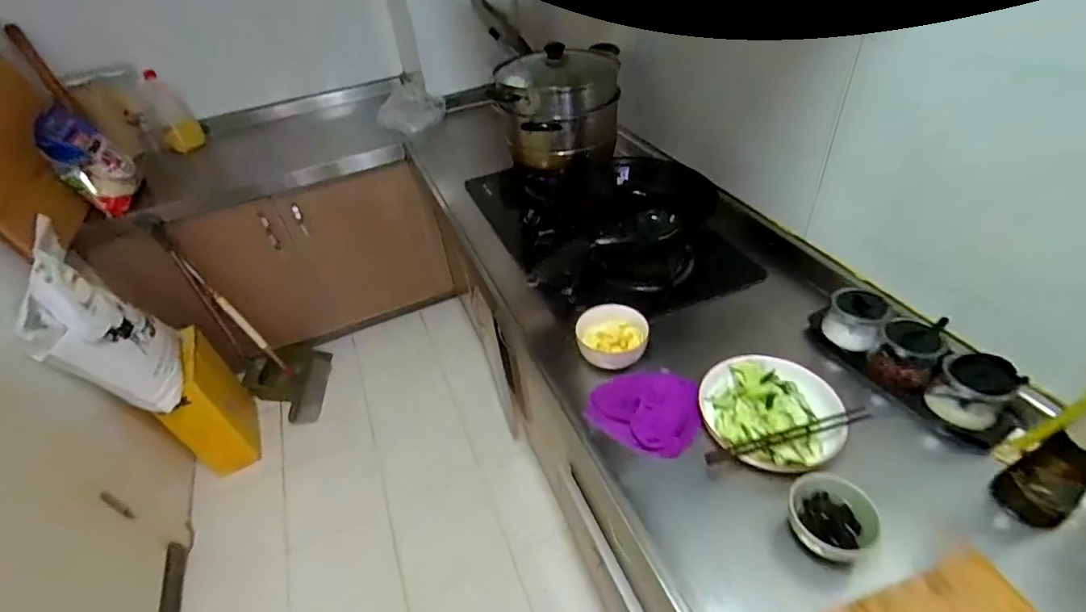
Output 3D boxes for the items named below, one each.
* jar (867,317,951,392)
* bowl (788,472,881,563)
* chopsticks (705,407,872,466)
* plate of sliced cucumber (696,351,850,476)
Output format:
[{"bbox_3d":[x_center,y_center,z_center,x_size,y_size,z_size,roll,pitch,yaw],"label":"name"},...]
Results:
[{"bbox_3d":[0.564,0.073,0.776,0.080,0.095,0.075,-4,41,3],"label":"jar"},{"bbox_3d":[0.341,0.251,0.594,0.094,0.043,0.096,27,52,33],"label":"bowl"},{"bbox_3d":[0.339,0.176,0.700,0.238,0.018,0.024,-13,41,-6],"label":"chopsticks"},{"bbox_3d":[0.333,0.152,0.738,0.190,0.035,0.195,-4,41,3],"label":"plate of sliced cucumber"}]

